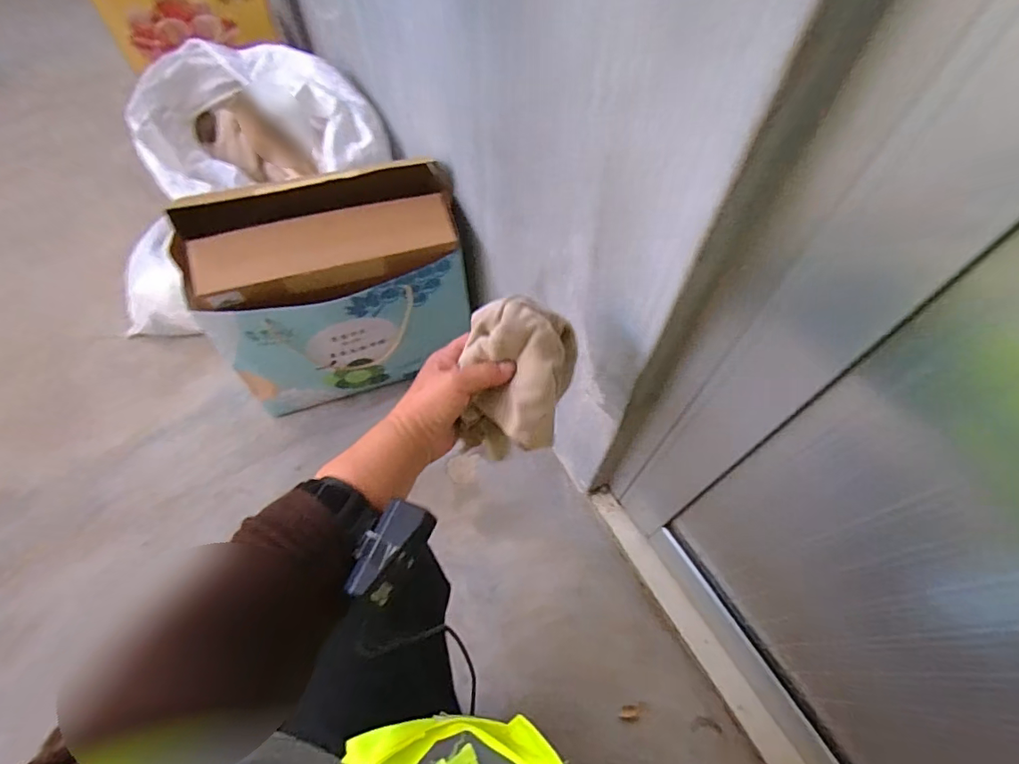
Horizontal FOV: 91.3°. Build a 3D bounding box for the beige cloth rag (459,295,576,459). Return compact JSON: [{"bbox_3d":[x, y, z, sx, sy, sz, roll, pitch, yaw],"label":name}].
[{"bbox_3d":[0.004,0.002,0.446,0.091,0.124,0.109,16,62,8],"label":"beige cloth rag"}]

